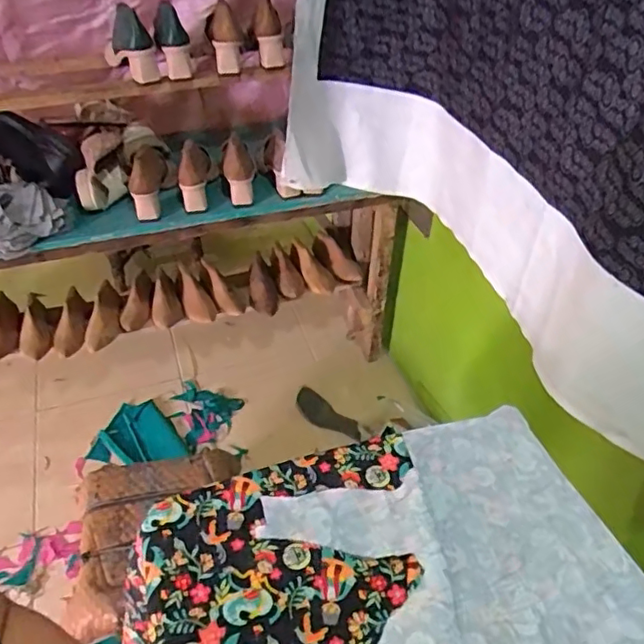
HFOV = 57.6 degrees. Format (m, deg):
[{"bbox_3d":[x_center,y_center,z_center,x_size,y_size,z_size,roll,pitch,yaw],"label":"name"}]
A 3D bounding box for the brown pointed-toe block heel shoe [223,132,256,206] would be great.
[{"bbox_3d":[-0.181,-0.338,1.289,0.067,0.051,0.160,-6,78,-7],"label":"brown pointed-toe block heel shoe"}]

